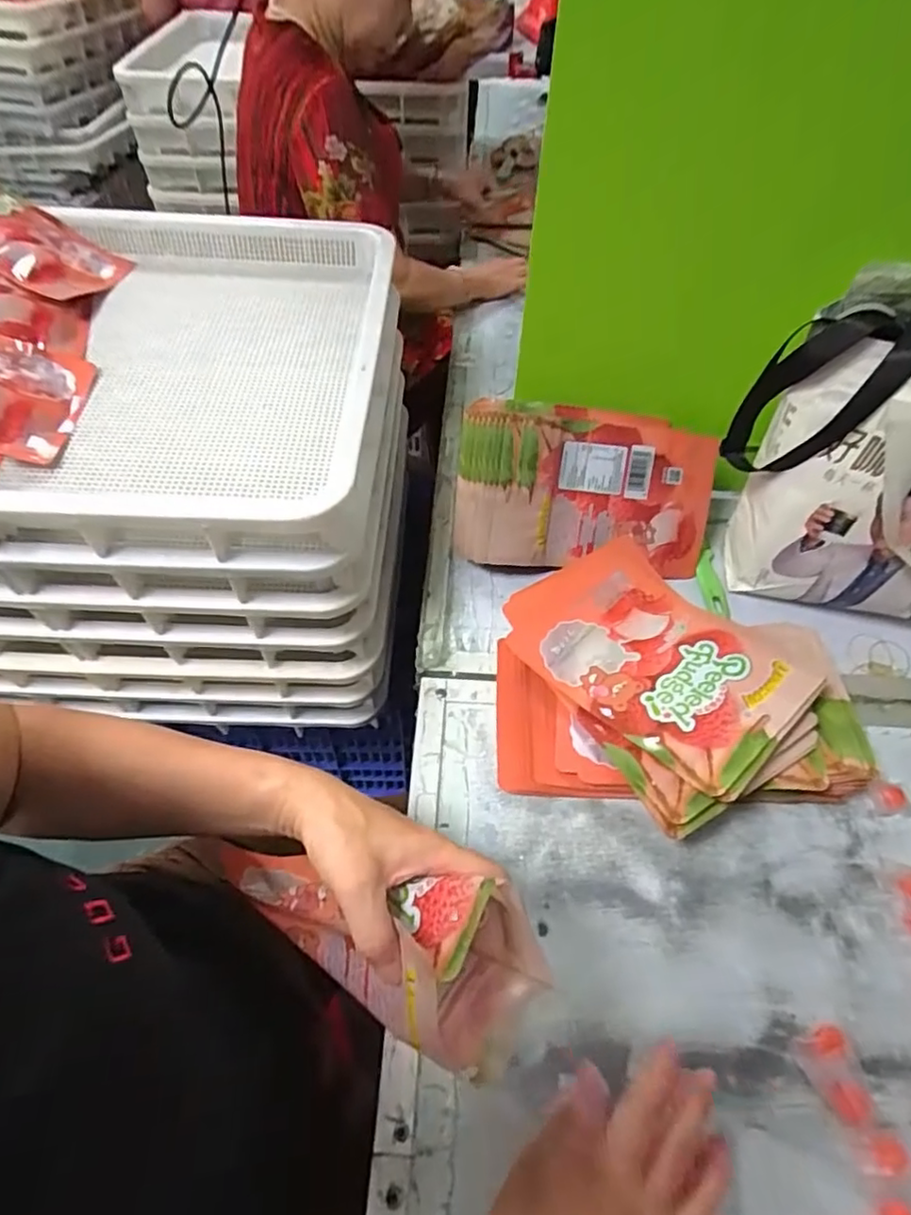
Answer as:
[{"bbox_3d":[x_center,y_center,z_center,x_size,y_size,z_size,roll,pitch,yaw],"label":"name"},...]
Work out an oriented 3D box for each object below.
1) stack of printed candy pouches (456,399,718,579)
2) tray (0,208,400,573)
[{"bbox_3d":[0.143,-0.127,0.675,0.278,0.175,0.045,3,14,-5],"label":"stack of printed candy pouches"},{"bbox_3d":[-0.348,-0.251,0.638,0.547,0.084,0.496,3,53,1],"label":"tray"}]

